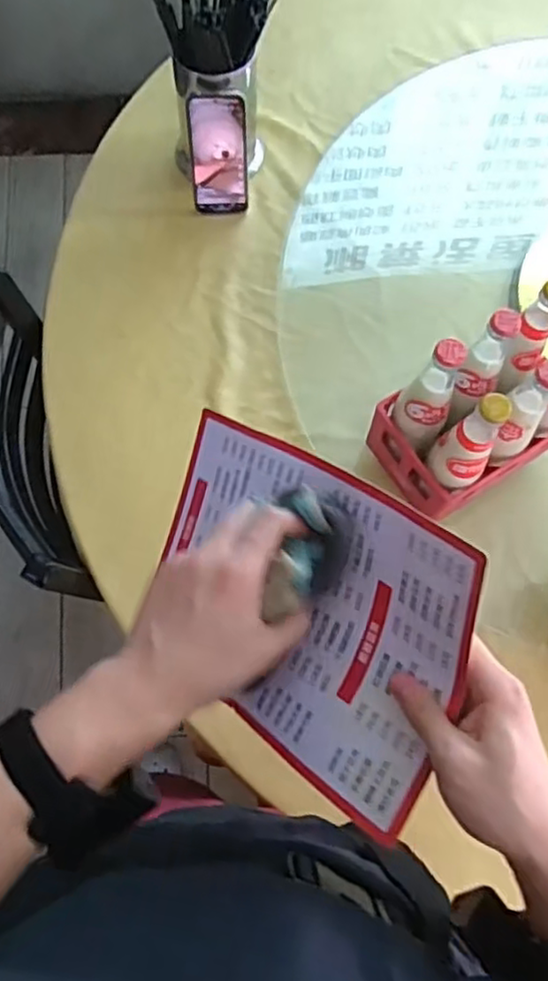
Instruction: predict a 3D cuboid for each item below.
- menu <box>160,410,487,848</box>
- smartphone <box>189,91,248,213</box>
[{"bbox_3d":[0.005,0.074,0.475,0.277,0.032,0.194,28,104,40],"label":"menu"},{"bbox_3d":[-0.072,-0.443,0.893,0.072,0.149,0.012,1,51,-1],"label":"smartphone"}]

